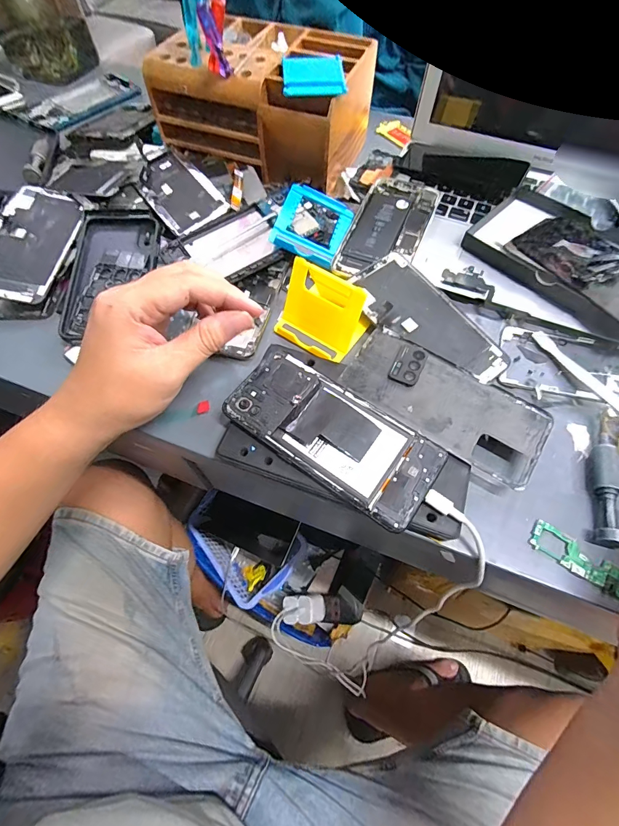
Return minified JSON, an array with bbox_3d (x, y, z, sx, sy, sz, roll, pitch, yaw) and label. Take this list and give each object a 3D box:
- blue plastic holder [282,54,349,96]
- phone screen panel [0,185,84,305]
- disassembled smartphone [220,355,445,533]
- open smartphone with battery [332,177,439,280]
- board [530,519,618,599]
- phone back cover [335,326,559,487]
[{"bbox_3d":[0.004,-0.325,0.360,0.059,0.007,0.065,-5,62,-3],"label":"blue plastic holder"},{"bbox_3d":[-0.281,-0.171,0.375,0.075,0.008,0.149,11,63,-7],"label":"phone screen panel"},{"bbox_3d":[0.016,0.014,0.278,0.155,0.015,0.069,33,71,15],"label":"disassembled smartphone"},{"bbox_3d":[0.083,-0.194,0.388,0.072,0.009,0.156,21,64,11],"label":"open smartphone with battery"},{"bbox_3d":[0.183,0.099,0.253,0.062,0.004,0.021,32,67,16],"label":"board"},{"bbox_3d":[0.103,-0.008,0.293,0.155,0.006,0.068,29,70,14],"label":"phone back cover"}]

